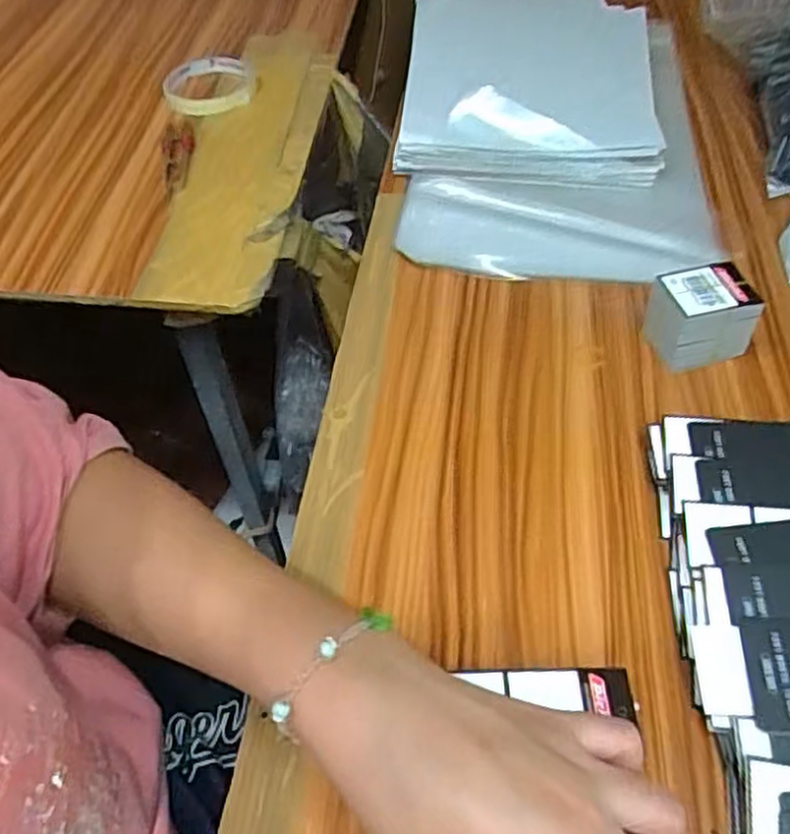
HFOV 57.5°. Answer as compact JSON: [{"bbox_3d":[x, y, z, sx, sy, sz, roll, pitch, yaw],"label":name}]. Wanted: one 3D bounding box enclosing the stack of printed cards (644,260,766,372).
[{"bbox_3d":[0.187,-0.062,0.442,0.058,0.054,0.039,-12,52,-8],"label":"stack of printed cards"}]

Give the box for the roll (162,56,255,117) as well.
[{"bbox_3d":[-0.174,-0.309,0.672,0.081,0.014,0.098,-11,51,-7],"label":"roll"}]

